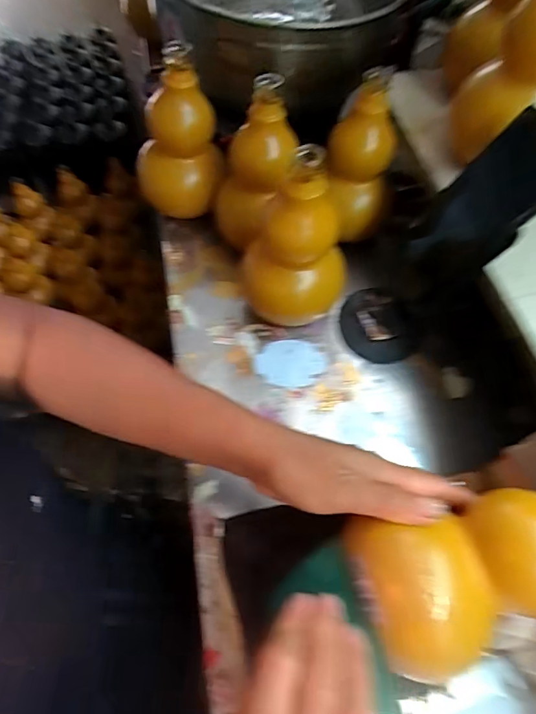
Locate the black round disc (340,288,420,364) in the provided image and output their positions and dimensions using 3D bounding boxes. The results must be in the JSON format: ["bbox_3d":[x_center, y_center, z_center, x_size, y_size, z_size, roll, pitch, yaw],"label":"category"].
[{"bbox_3d":[0.120,-0.035,0.491,0.082,0.018,0.084,2,59,-3],"label":"black round disc"}]

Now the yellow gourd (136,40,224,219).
[{"bbox_3d":[-0.100,-0.234,0.495,0.091,0.171,0.071,-11,61,-11],"label":"yellow gourd"}]

